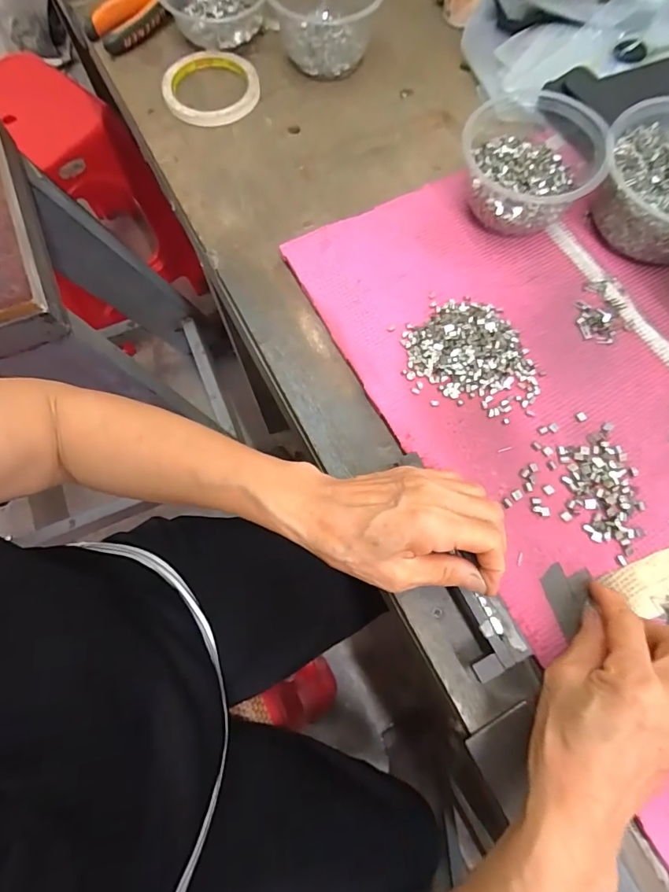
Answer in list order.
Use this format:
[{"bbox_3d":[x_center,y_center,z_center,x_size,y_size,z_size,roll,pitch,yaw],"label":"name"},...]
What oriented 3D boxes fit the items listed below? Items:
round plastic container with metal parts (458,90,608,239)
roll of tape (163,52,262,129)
[{"bbox_3d":[0.163,-0.236,0.395,0.110,0.065,0.107,0,72,-1],"label":"round plastic container with metal parts"},{"bbox_3d":[-0.128,-0.377,0.480,0.096,0.019,0.096,0,72,-1],"label":"roll of tape"}]

